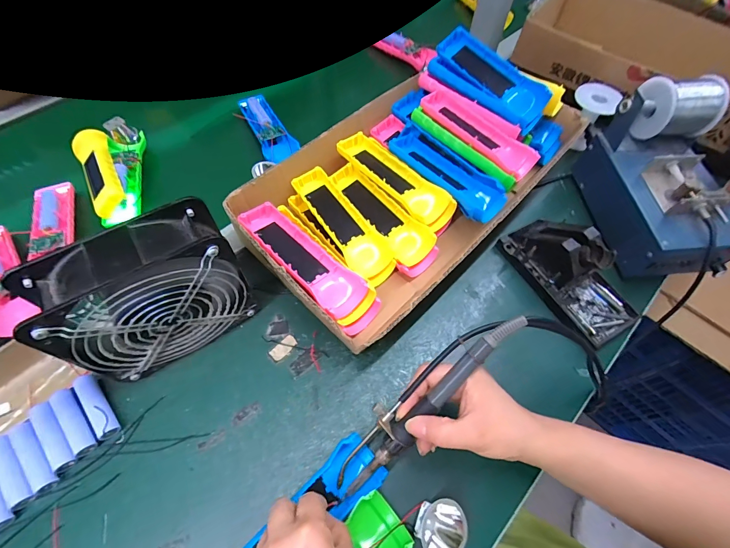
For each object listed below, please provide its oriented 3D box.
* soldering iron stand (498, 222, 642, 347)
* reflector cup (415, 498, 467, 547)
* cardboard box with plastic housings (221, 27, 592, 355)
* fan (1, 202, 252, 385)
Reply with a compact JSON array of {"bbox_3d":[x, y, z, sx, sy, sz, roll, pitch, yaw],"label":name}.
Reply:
[{"bbox_3d":[0.235,-0.004,0.394,0.070,0.076,0.153,-27,66,-16],"label":"soldering iron stand"},{"bbox_3d":[0.062,0.210,0.292,0.033,0.031,0.043,34,66,15],"label":"reflector cup"},{"bbox_3d":[0.063,-0.122,0.433,0.230,0.109,0.421,41,67,18],"label":"cardboard box with plastic housings"},{"bbox_3d":[-0.185,0.021,0.321,0.142,0.150,0.061,-31,67,-18],"label":"fan"}]

